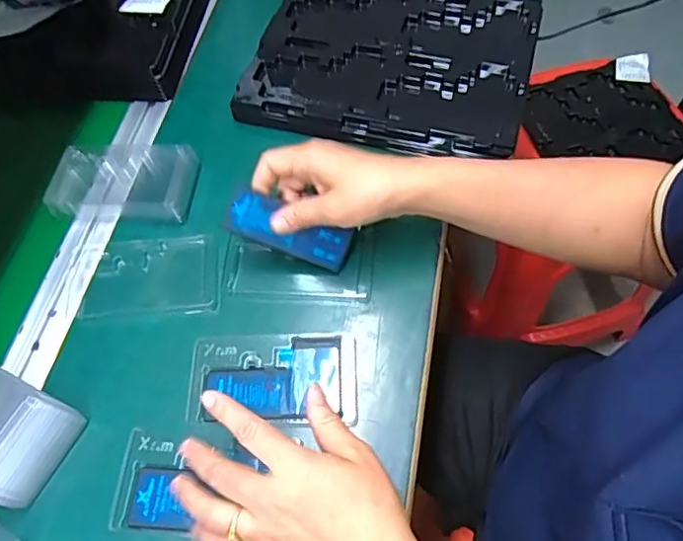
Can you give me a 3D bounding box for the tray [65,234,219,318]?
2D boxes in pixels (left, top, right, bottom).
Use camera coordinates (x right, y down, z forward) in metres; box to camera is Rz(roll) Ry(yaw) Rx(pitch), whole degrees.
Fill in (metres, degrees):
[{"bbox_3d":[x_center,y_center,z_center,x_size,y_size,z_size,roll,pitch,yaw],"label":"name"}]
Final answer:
[{"bbox_3d":[-0.174,0.005,0.486,0.127,0.009,0.074,-5,64,-1],"label":"tray"}]

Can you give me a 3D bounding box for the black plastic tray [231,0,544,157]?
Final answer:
[{"bbox_3d":[0.052,-0.220,0.576,0.276,0.031,0.214,14,66,8],"label":"black plastic tray"}]

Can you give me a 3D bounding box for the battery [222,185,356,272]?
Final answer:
[{"bbox_3d":[-0.042,-0.033,0.458,0.102,0.007,0.037,21,95,-15],"label":"battery"}]

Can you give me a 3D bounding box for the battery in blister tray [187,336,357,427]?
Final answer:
[{"bbox_3d":[-0.052,0.081,0.428,0.126,0.008,0.069,0,64,2],"label":"battery in blister tray"}]

